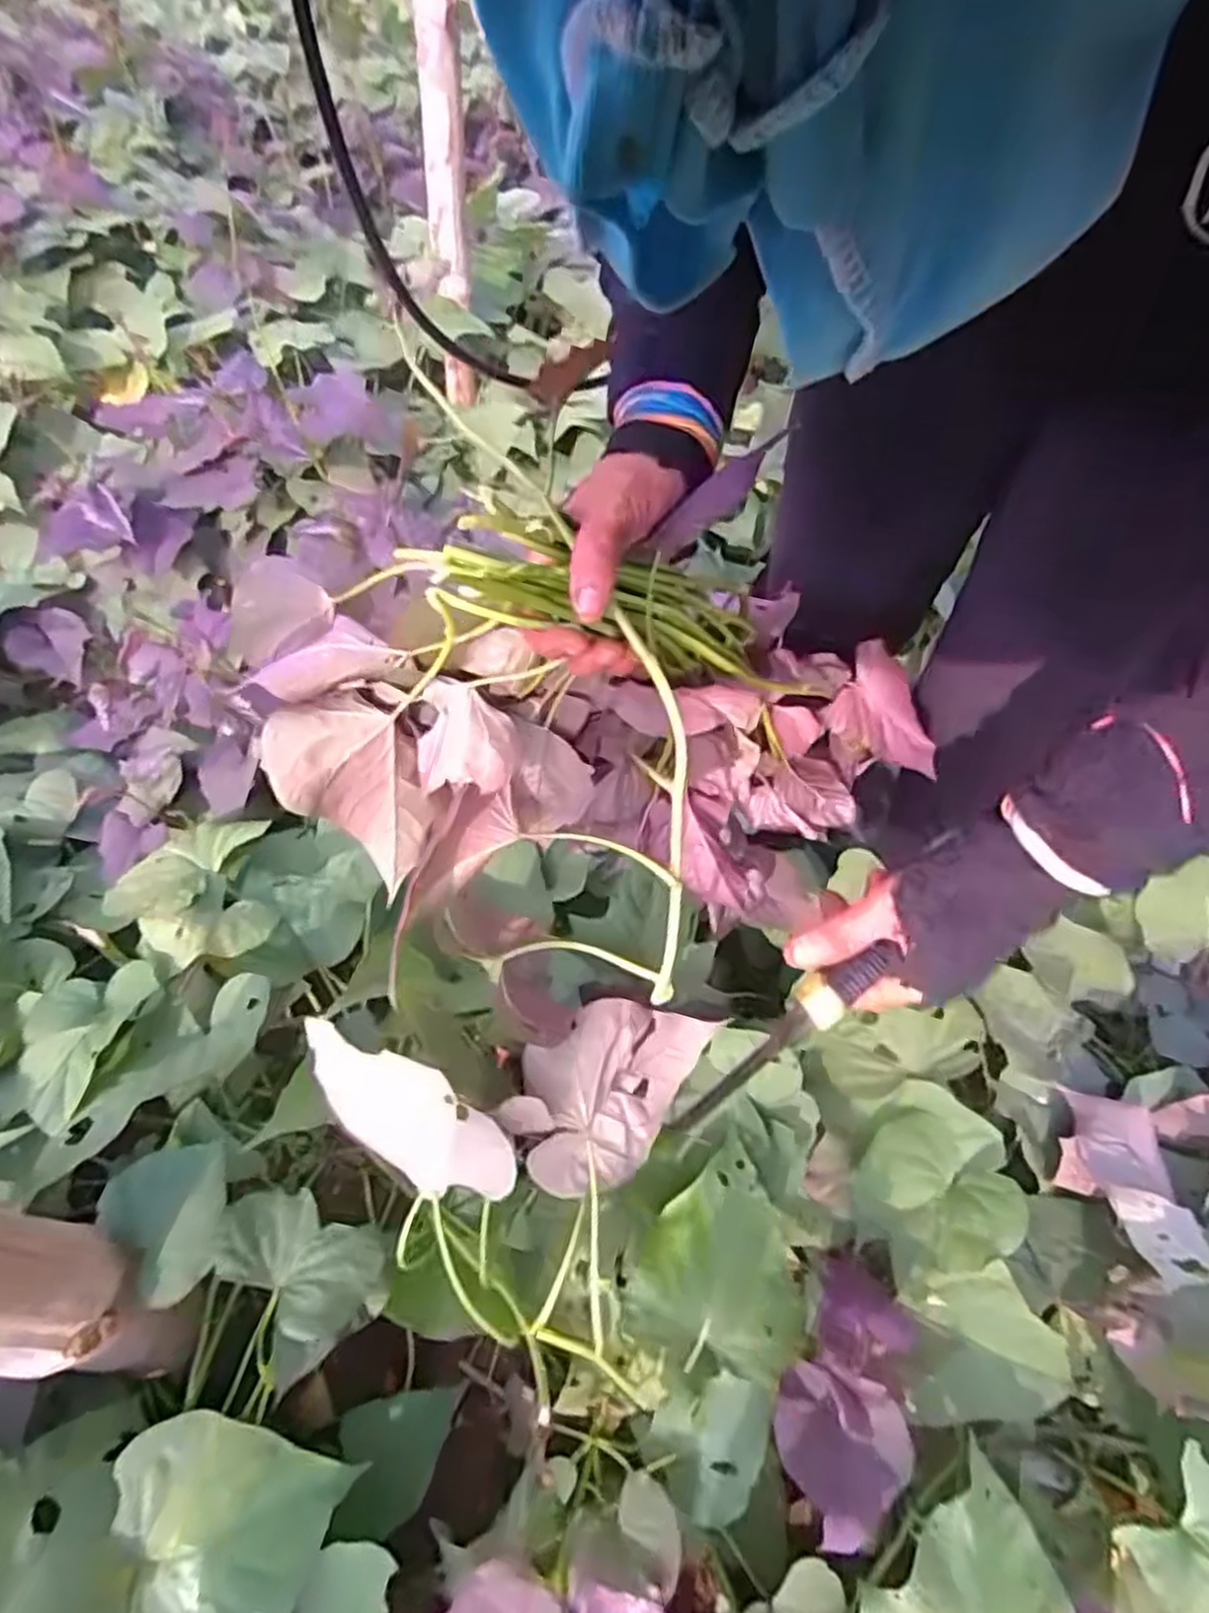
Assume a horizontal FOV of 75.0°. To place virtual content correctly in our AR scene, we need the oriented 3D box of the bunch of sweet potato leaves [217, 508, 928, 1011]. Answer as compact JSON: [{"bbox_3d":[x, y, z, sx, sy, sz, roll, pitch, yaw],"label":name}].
[{"bbox_3d":[-0.007,-0.061,0.446,0.368,0.204,0.152,4,55,-18],"label":"bunch of sweet potato leaves"}]

